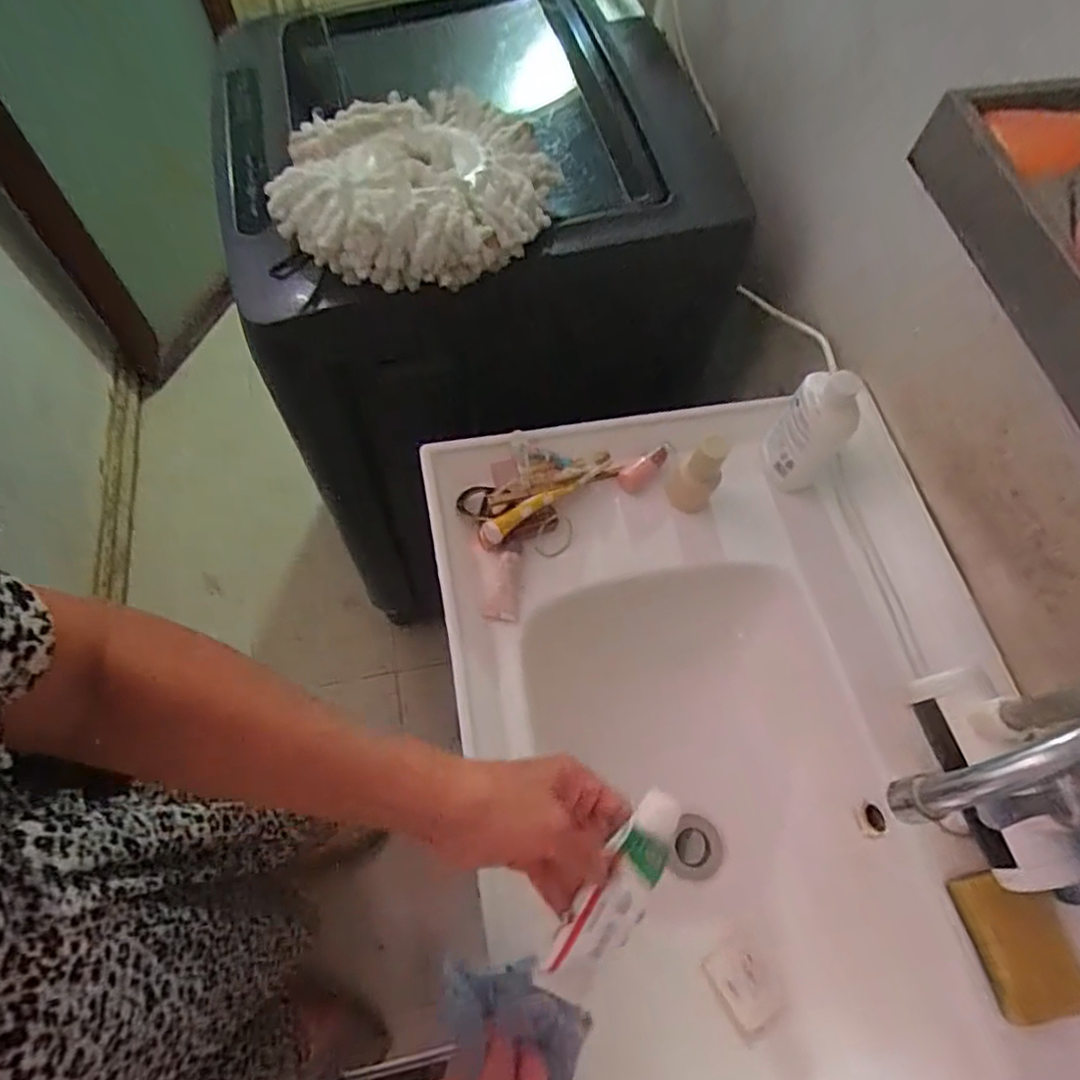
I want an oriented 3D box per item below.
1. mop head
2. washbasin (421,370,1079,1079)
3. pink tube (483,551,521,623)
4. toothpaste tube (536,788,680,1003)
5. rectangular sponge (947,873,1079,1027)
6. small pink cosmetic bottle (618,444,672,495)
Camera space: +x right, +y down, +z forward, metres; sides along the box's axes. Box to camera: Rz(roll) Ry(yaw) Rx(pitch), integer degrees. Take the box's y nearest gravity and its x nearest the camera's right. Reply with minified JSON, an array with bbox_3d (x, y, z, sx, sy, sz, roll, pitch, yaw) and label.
[{"bbox_3d":[-0.114,-0.344,0.637,0.276,0.071,0.219,-25,68,-15],"label":"mop head"},{"bbox_3d":[0.182,0.262,0.551,0.458,0.197,0.799,-9,65,-8],"label":"washbasin"},{"bbox_3d":[-0.031,0.042,0.582,0.029,0.013,0.064,7,76,0],"label":"pink tube"},{"bbox_3d":[0.047,0.211,0.384,0.036,0.017,0.124,32,80,12],"label":"toothpaste tube"},{"bbox_3d":[0.344,0.292,0.463,0.044,0.049,0.093,-8,65,-7],"label":"rectangular sponge"},{"bbox_3d":[0.105,-0.069,0.633,0.063,0.016,0.022,-35,71,-19],"label":"small pink cosmetic bottle"}]

